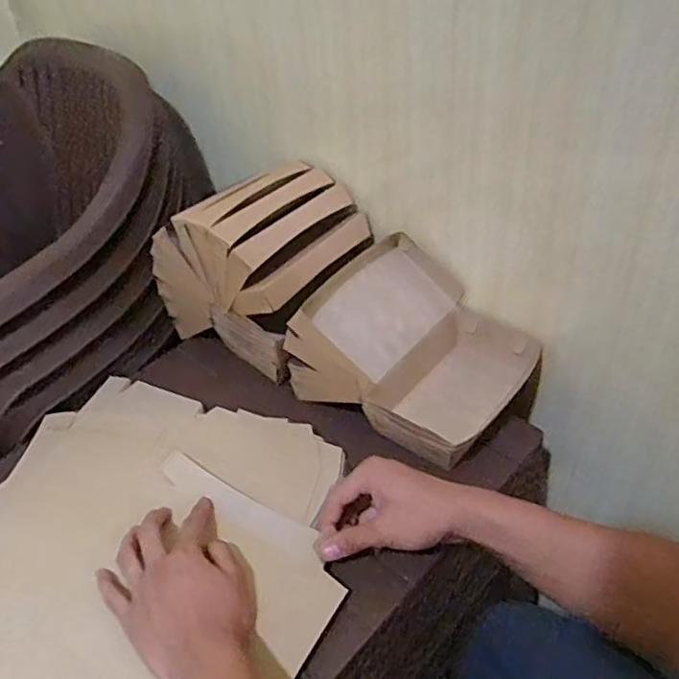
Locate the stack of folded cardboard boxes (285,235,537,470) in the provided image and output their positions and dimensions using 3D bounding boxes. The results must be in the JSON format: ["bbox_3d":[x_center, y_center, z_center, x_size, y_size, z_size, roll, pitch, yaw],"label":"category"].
[{"bbox_3d":[0.083,0.008,0.684,0.207,0.116,0.188,24,49,30],"label":"stack of folded cardboard boxes"}]

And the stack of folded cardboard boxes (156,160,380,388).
[{"bbox_3d":[-0.091,-0.109,0.765,0.212,0.164,0.190,26,50,32],"label":"stack of folded cardboard boxes"}]

